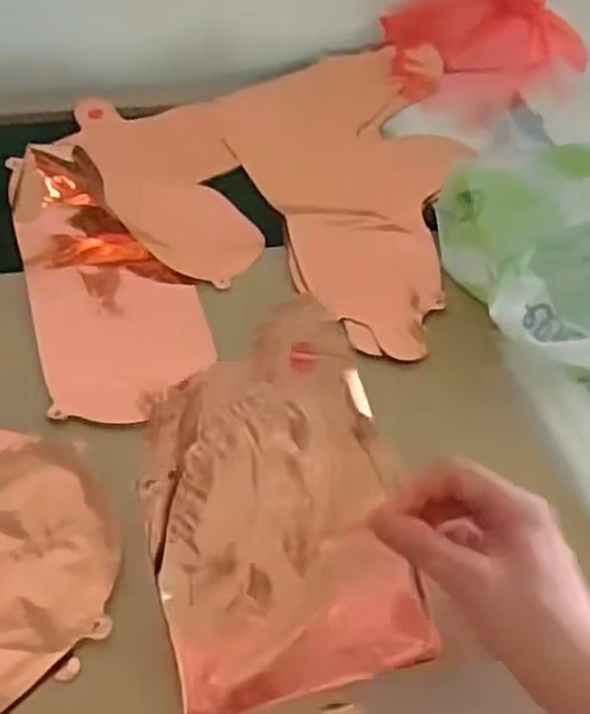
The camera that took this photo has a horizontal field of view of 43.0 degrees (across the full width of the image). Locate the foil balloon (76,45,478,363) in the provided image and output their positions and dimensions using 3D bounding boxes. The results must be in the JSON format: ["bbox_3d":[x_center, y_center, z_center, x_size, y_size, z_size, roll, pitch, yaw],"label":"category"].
[{"bbox_3d":[0.020,-0.198,0.730,0.424,0.030,0.408,31,52,22],"label":"foil balloon"}]

